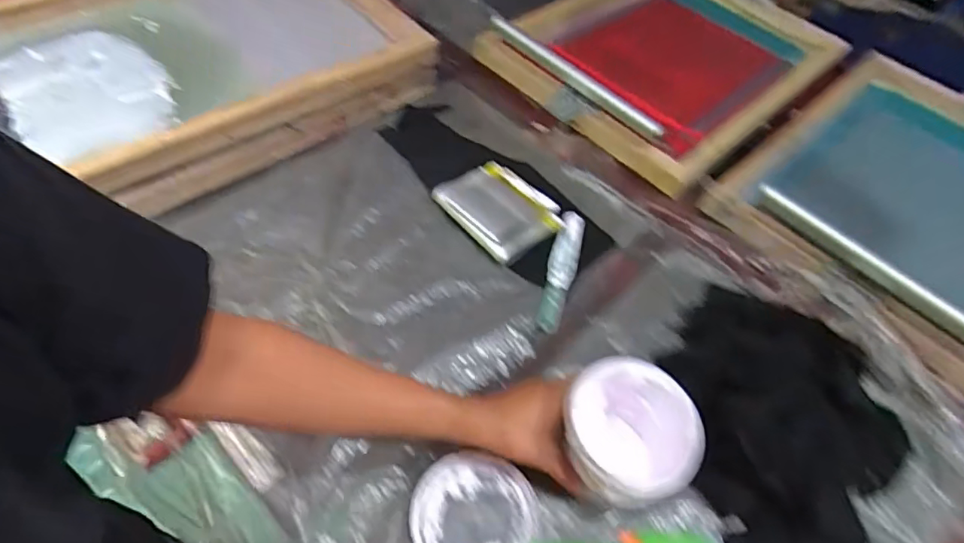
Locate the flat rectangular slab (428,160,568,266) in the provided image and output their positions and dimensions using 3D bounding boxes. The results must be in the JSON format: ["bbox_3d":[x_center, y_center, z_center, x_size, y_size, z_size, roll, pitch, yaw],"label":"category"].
[{"bbox_3d":[0.024,-0.102,0.793,0.132,0.032,0.169,-38,67,-23],"label":"flat rectangular slab"}]

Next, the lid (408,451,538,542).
[{"bbox_3d":[-0.009,0.258,0.561,0.128,0.020,0.128,4,55,-5],"label":"lid"}]

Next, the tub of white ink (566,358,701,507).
[{"bbox_3d":[0.147,0.176,0.572,0.132,0.114,0.130,1,58,-2],"label":"tub of white ink"}]

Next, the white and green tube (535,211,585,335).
[{"bbox_3d":[0.111,-0.003,0.773,0.046,0.039,0.216,15,56,4],"label":"white and green tube"}]

